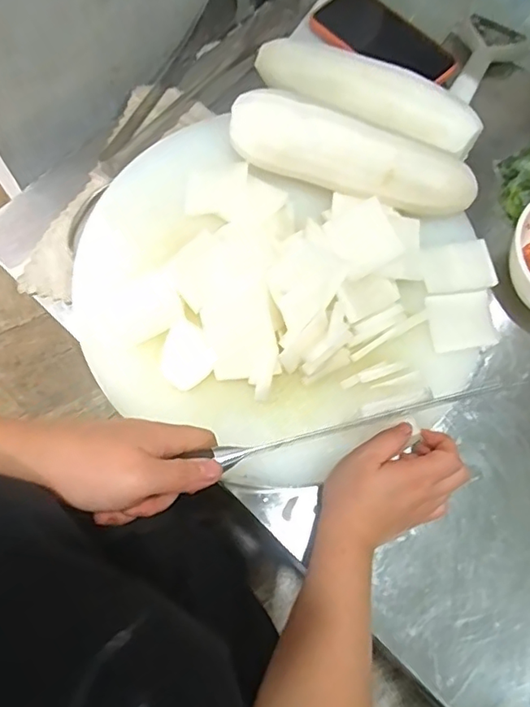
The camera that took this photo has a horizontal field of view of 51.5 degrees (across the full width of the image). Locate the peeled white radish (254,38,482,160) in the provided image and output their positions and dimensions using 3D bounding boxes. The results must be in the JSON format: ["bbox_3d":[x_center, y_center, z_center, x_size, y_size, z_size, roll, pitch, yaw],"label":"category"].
[{"bbox_3d":[0.101,-0.264,0.576,0.243,0.054,0.066,27,74,8],"label":"peeled white radish"}]

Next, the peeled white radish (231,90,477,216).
[{"bbox_3d":[0.078,-0.175,0.500,0.229,0.062,0.054,19,72,5],"label":"peeled white radish"}]

